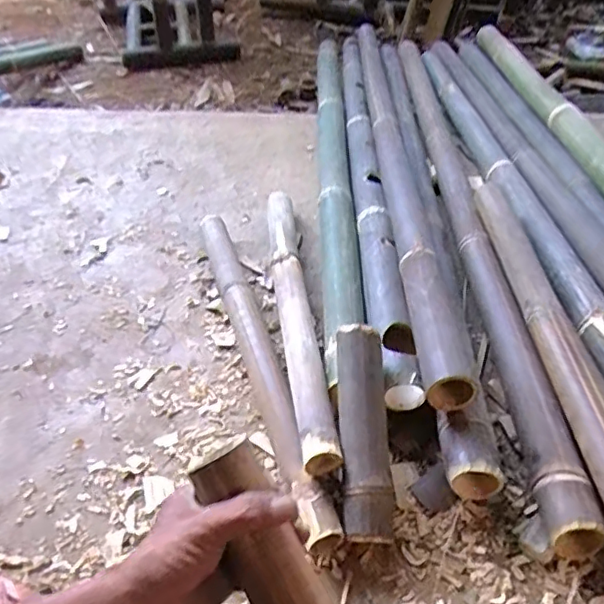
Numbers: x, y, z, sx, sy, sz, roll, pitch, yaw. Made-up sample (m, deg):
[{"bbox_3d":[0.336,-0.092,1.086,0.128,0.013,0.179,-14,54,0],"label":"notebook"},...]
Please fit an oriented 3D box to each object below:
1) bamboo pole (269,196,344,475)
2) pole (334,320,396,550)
[{"bbox_3d":[-0.014,-0.002,0.922,0.056,0.076,0.634,-6,42,-4],"label":"bamboo pole"},{"bbox_3d":[0.074,0.150,0.691,0.058,0.057,0.252,-2,68,0],"label":"pole"}]

